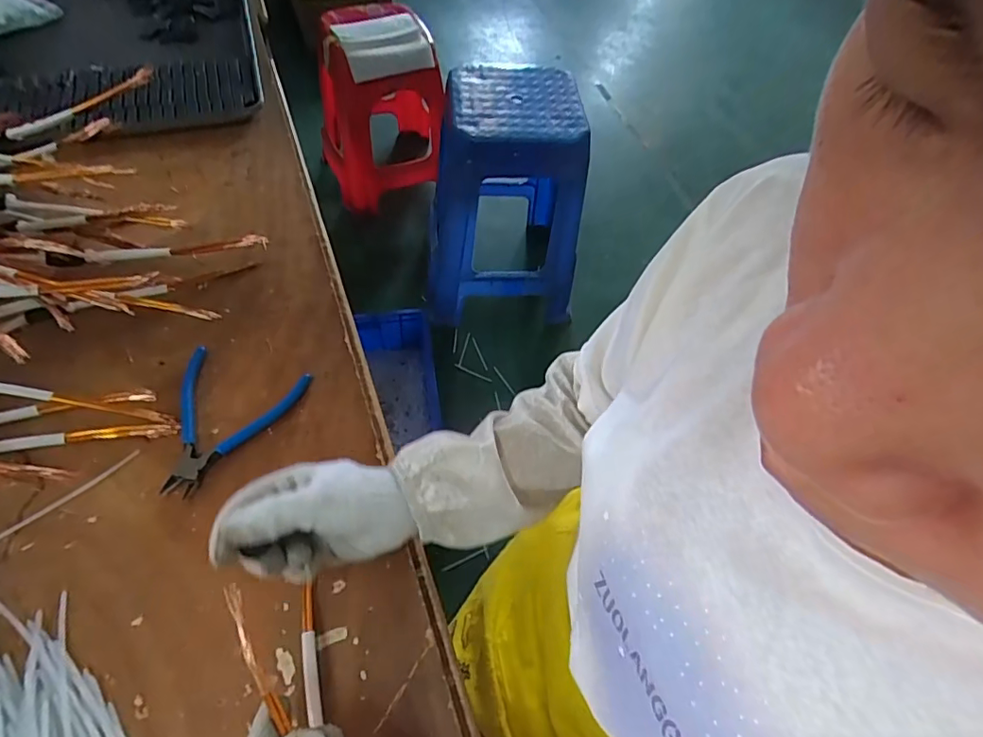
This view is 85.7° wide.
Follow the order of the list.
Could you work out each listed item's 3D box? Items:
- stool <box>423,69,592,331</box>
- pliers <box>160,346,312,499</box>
[{"bbox_3d":[0.026,-0.426,1.353,0.384,0.541,0.379,-8,58,-11],"label":"stool"},{"bbox_3d":[-0.247,0.048,0.477,0.109,0.013,0.137,17,58,6],"label":"pliers"}]

